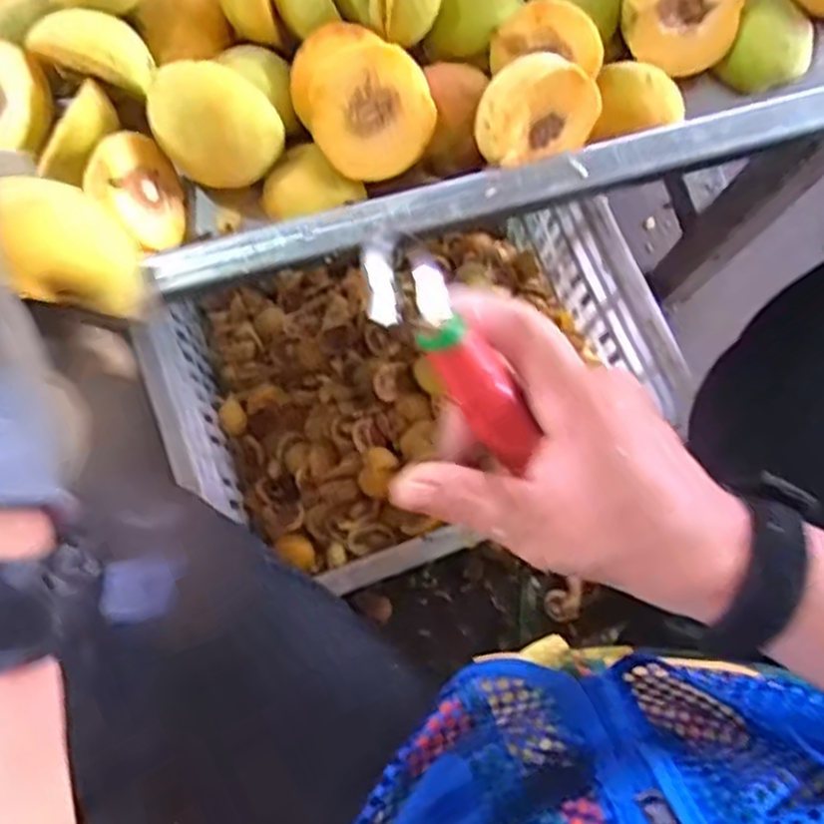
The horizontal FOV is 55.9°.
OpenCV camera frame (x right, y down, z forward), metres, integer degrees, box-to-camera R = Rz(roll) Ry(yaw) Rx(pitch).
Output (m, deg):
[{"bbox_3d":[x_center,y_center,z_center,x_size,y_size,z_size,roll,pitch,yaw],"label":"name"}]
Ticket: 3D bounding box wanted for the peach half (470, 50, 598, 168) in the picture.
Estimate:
[{"bbox_3d":[0.062,-0.149,0.391,0.057,0.059,0.024,-50,49,22],"label":"peach half"}]

